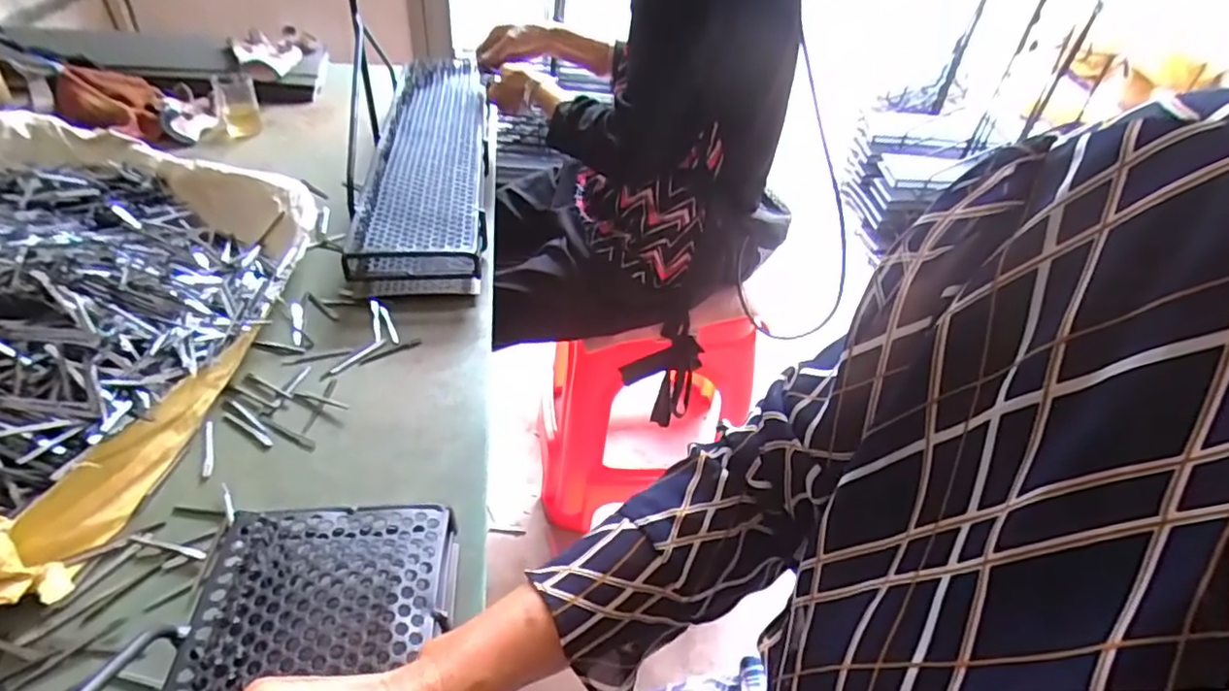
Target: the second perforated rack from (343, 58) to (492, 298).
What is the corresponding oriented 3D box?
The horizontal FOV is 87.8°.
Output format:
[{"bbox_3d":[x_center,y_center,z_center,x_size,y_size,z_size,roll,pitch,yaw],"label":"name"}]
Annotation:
[{"bbox_3d":[-0.268,-0.292,0.948,0.153,0.075,0.629,2,43,-12],"label":"second perforated rack"}]

